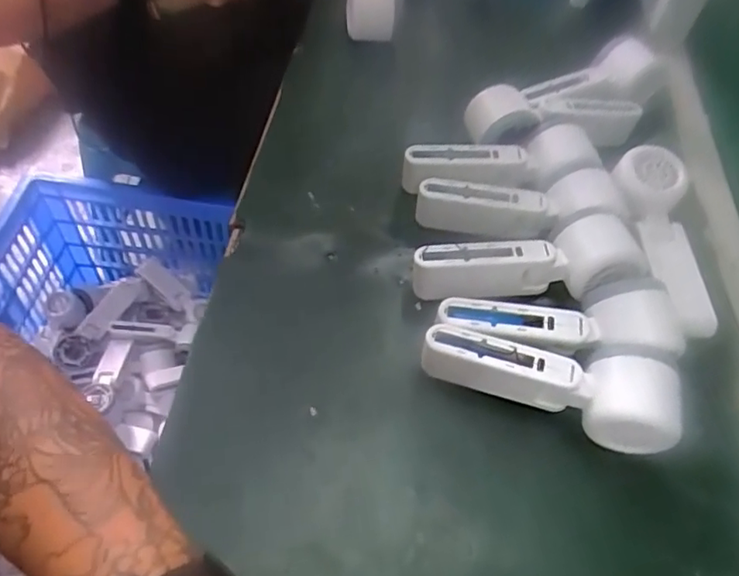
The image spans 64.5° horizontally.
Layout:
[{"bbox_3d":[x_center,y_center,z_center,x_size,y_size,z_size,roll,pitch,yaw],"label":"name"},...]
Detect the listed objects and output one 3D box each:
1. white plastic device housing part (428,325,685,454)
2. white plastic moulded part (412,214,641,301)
[{"bbox_3d":[0.116,0.066,0.390,0.165,0.058,0.051,13,54,3],"label":"white plastic device housing part"},{"bbox_3d":[0.113,-0.014,0.432,0.154,0.056,0.047,-3,55,-9],"label":"white plastic moulded part"}]

